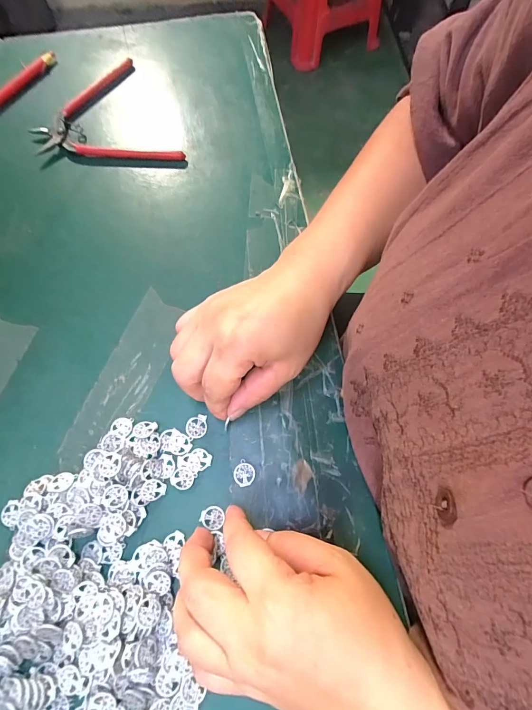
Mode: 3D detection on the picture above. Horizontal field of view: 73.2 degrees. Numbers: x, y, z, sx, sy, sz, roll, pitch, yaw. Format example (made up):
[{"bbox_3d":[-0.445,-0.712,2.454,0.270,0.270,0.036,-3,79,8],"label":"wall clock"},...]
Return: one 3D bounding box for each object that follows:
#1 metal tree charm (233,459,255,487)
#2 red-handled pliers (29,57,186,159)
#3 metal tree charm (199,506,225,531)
[{"bbox_3d":[-0.015,0.083,0.249,0.015,0.004,0.016,0,71,0],"label":"metal tree charm"},{"bbox_3d":[-0.151,-0.247,0.358,0.139,0.011,0.128,-1,71,0],"label":"red-handled pliers"},{"bbox_3d":[-0.036,0.108,0.240,0.016,0.004,0.013,23,73,8],"label":"metal tree charm"}]

